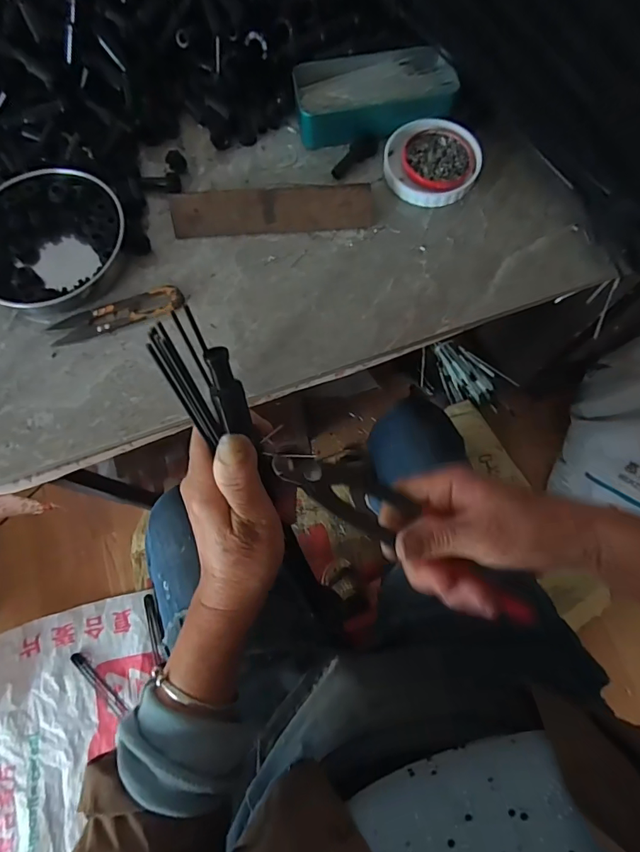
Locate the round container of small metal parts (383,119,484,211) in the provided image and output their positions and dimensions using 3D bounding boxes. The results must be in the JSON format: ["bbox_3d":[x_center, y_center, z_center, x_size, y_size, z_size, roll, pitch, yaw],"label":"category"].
[{"bbox_3d":[0.106,-0.248,0.425,0.086,0.015,0.085,-1,73,2],"label":"round container of small metal parts"}]

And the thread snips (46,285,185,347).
[{"bbox_3d":[-0.179,-0.097,0.396,0.119,0.012,0.025,-16,74,-3],"label":"thread snips"}]

